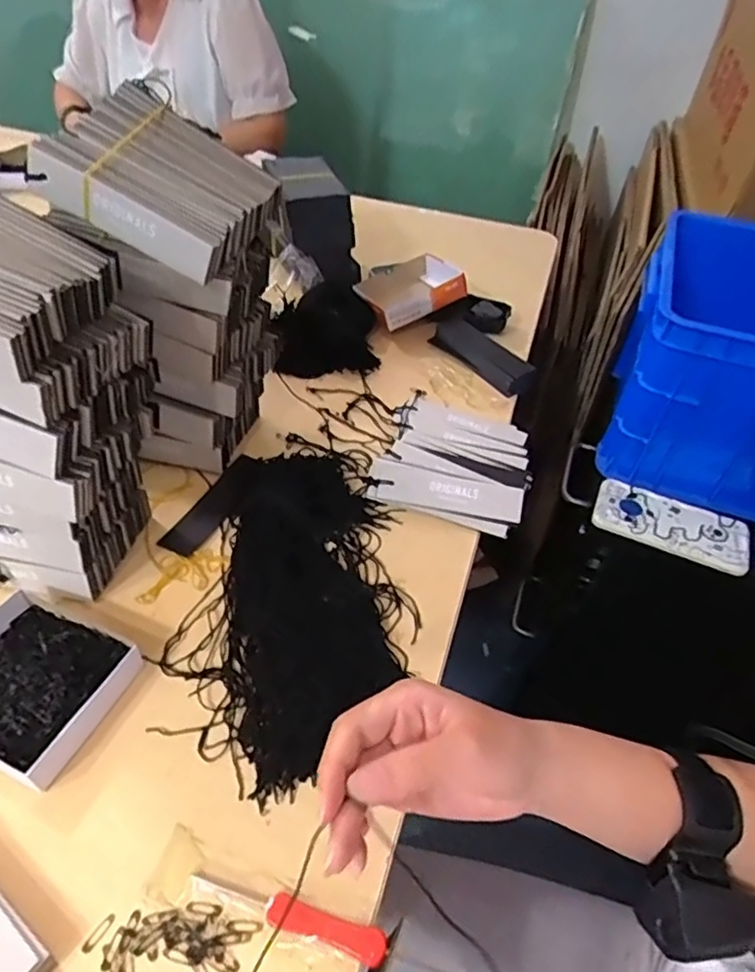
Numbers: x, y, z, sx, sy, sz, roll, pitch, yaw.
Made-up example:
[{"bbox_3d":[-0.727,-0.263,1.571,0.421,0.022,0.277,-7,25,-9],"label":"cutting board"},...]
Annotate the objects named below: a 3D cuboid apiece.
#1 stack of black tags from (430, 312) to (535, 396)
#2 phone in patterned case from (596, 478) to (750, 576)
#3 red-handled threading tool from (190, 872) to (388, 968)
[{"bbox_3d":[0.121,-0.152,0.700,0.041,0.027,0.135,-28,54,-28],"label":"stack of black tags"},{"bbox_3d":[0.336,0.042,0.699,0.166,0.015,0.074,20,48,15],"label":"phone in patterned case"},{"bbox_3d":[-0.050,0.233,0.334,0.111,0.008,0.015,16,47,10],"label":"red-handled threading tool"}]

